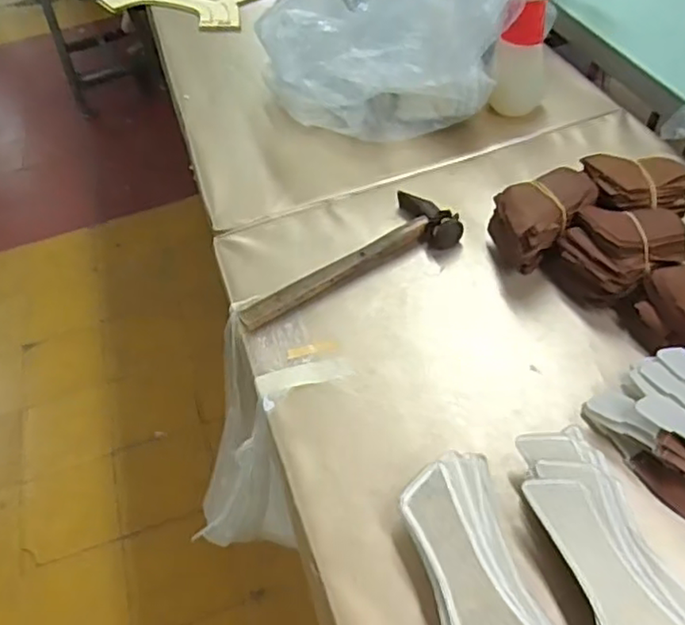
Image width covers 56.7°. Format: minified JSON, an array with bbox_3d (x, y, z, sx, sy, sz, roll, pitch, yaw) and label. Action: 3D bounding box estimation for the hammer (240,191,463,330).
[{"bbox_3d":[0.000,-0.061,0.658,0.245,0.033,0.087,-25,51,-12],"label":"hammer"}]

